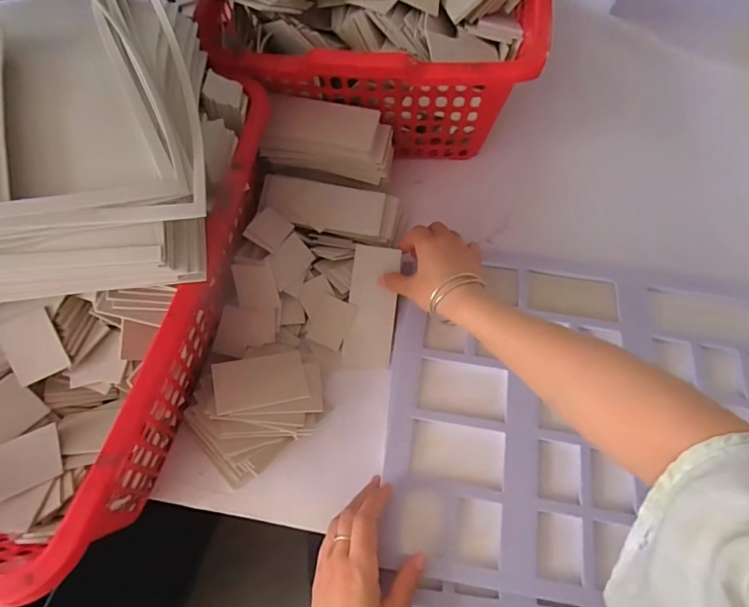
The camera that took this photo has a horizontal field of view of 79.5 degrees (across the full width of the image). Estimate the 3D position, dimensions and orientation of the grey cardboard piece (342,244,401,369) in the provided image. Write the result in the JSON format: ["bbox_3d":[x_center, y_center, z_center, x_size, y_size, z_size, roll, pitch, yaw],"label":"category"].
[{"bbox_3d":[-0.002,0.003,0.508,0.054,0.006,0.136,4,84,2],"label":"grey cardboard piece"}]

